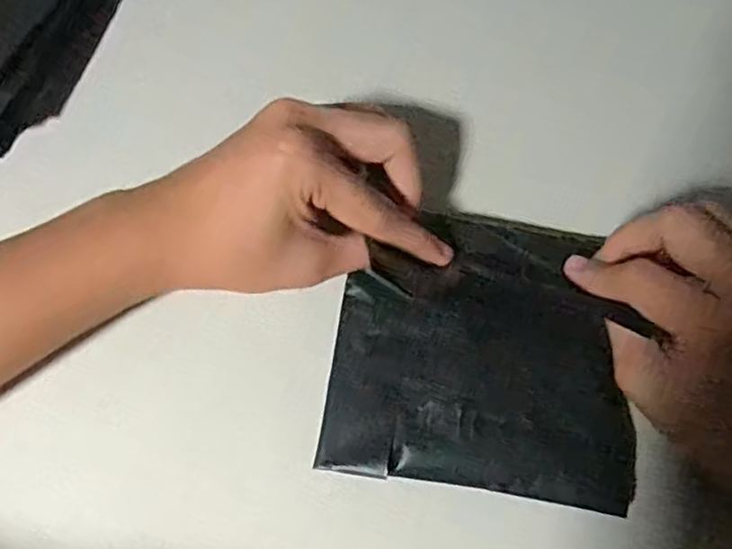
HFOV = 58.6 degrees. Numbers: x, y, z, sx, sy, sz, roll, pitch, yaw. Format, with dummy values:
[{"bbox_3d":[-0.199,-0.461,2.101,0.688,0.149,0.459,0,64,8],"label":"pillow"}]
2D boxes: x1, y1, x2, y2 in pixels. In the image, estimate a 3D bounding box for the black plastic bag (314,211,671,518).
[{"bbox_3d":[0.057,0.036,0.308,0.140,0.012,0.126,8,78,2],"label":"black plastic bag"}]

